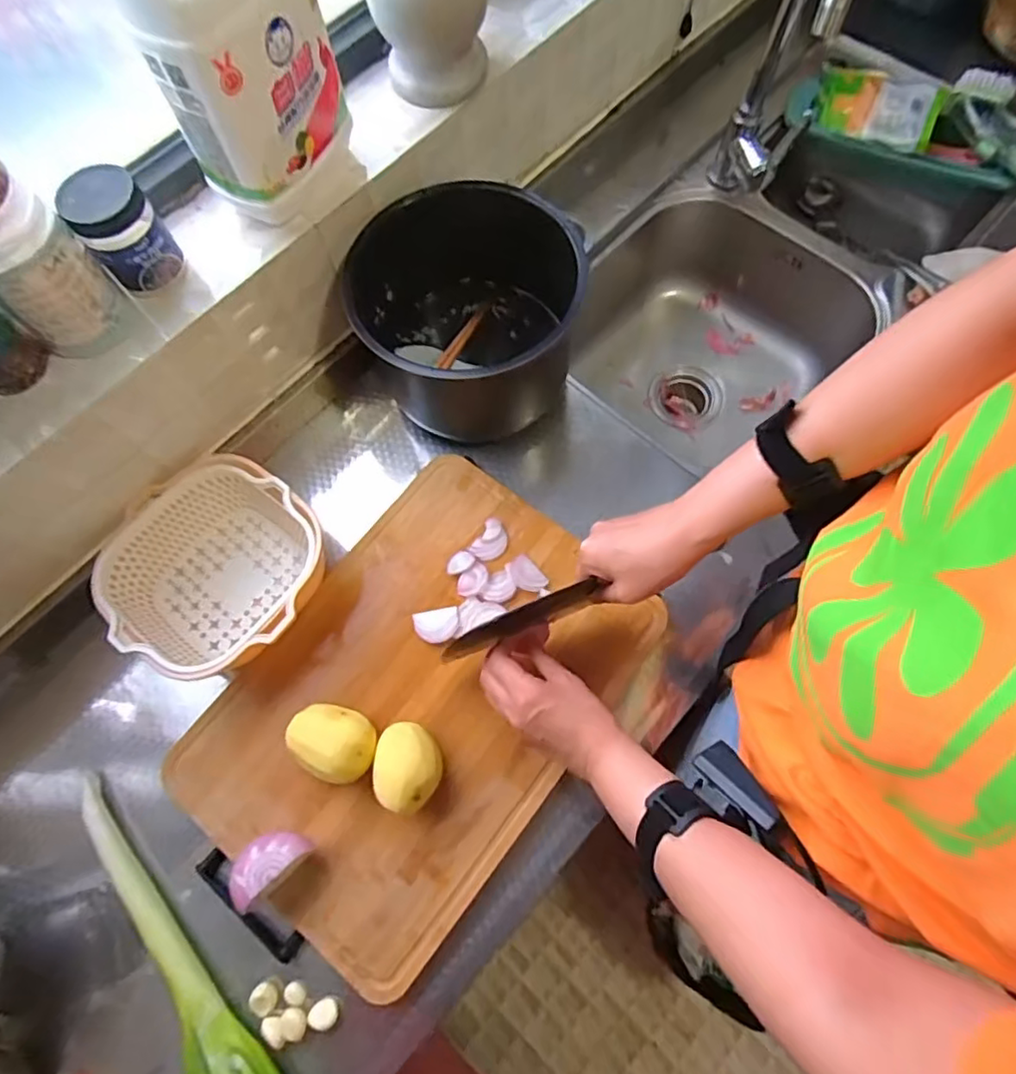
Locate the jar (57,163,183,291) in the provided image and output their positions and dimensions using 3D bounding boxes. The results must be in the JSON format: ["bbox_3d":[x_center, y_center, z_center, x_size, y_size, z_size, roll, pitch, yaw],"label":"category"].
[{"bbox_3d":[-0.332,-0.264,0.536,0.060,0.080,0.054,-28,72,-7],"label":"jar"}]

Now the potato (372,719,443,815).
[{"bbox_3d":[-0.089,0.210,0.564,0.055,0.056,0.073,8,71,5],"label":"potato"}]

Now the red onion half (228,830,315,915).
[{"bbox_3d":[-0.211,0.286,0.548,0.065,0.052,0.040,-43,74,-12],"label":"red onion half"}]

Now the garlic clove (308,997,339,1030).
[{"bbox_3d":[-0.160,0.414,0.536,0.024,0.011,0.020,-34,73,-9],"label":"garlic clove"}]

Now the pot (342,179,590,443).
[{"bbox_3d":[-0.038,-0.233,0.679,0.214,0.170,0.240,12,72,7],"label":"pot"}]

